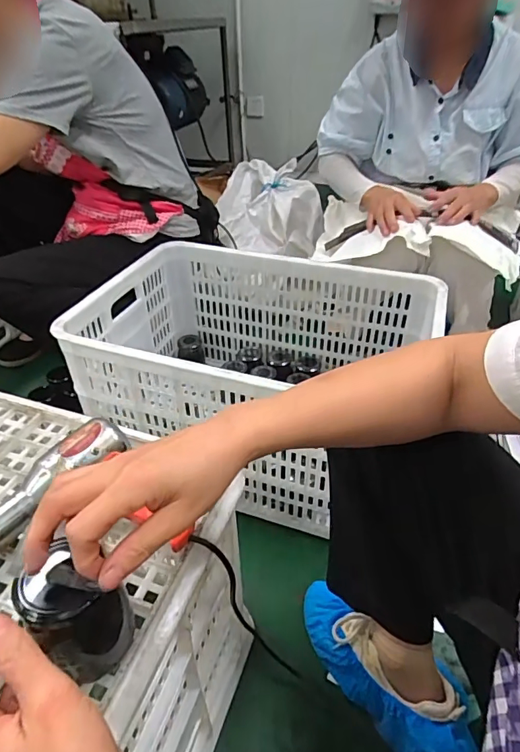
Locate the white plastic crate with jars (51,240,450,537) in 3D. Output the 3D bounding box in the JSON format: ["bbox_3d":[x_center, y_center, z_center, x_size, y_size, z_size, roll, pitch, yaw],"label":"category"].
[{"bbox_3d":[0.000,-0.019,0.918,0.587,0.303,0.443,13,41,16],"label":"white plastic crate with jars"}]

